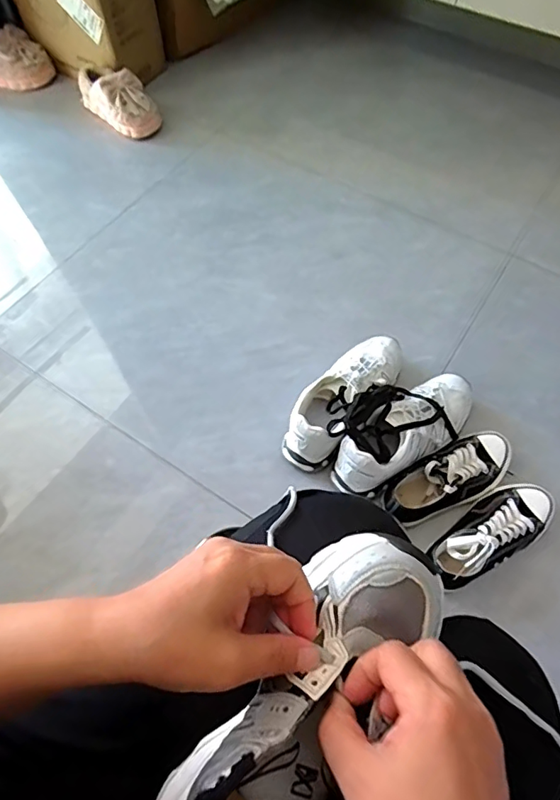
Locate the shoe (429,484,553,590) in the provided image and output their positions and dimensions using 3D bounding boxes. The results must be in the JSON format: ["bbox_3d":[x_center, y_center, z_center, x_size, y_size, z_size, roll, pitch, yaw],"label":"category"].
[{"bbox_3d":[0.319,0.196,0.756,0.231,0.068,0.091,-26,65,-14],"label":"shoe"}]

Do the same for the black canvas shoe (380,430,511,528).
[{"bbox_3d":[0.274,0.122,0.796,0.237,0.068,0.092,-28,65,-15],"label":"black canvas shoe"}]

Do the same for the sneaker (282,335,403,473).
[{"bbox_3d":[0.111,-0.014,0.840,0.094,0.115,0.279,35,66,17],"label":"sneaker"}]

